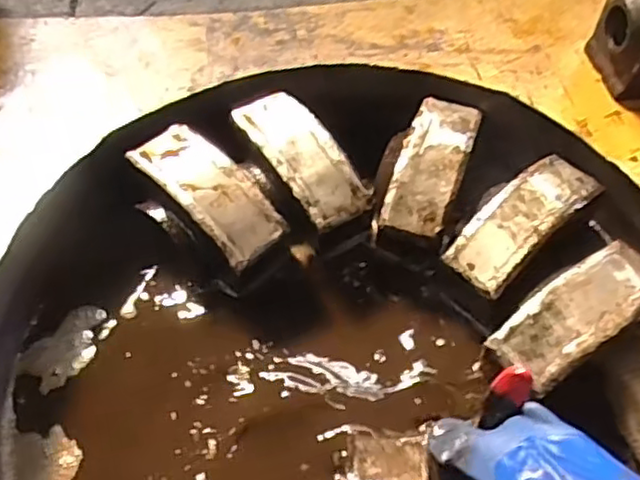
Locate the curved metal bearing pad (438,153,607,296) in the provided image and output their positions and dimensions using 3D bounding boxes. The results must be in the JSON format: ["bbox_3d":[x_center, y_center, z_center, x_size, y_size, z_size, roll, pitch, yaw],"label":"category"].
[{"bbox_3d":[0.182,-0.020,0.596,0.156,0.029,0.061,-38,67,-23],"label":"curved metal bearing pad"}]

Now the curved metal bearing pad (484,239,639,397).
[{"bbox_3d":[0.212,0.057,0.541,0.153,0.026,0.064,-28,63,-19],"label":"curved metal bearing pad"}]

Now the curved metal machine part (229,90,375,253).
[{"bbox_3d":[-0.018,-0.071,0.645,0.069,0.061,0.169,-30,73,-18],"label":"curved metal machine part"}]

